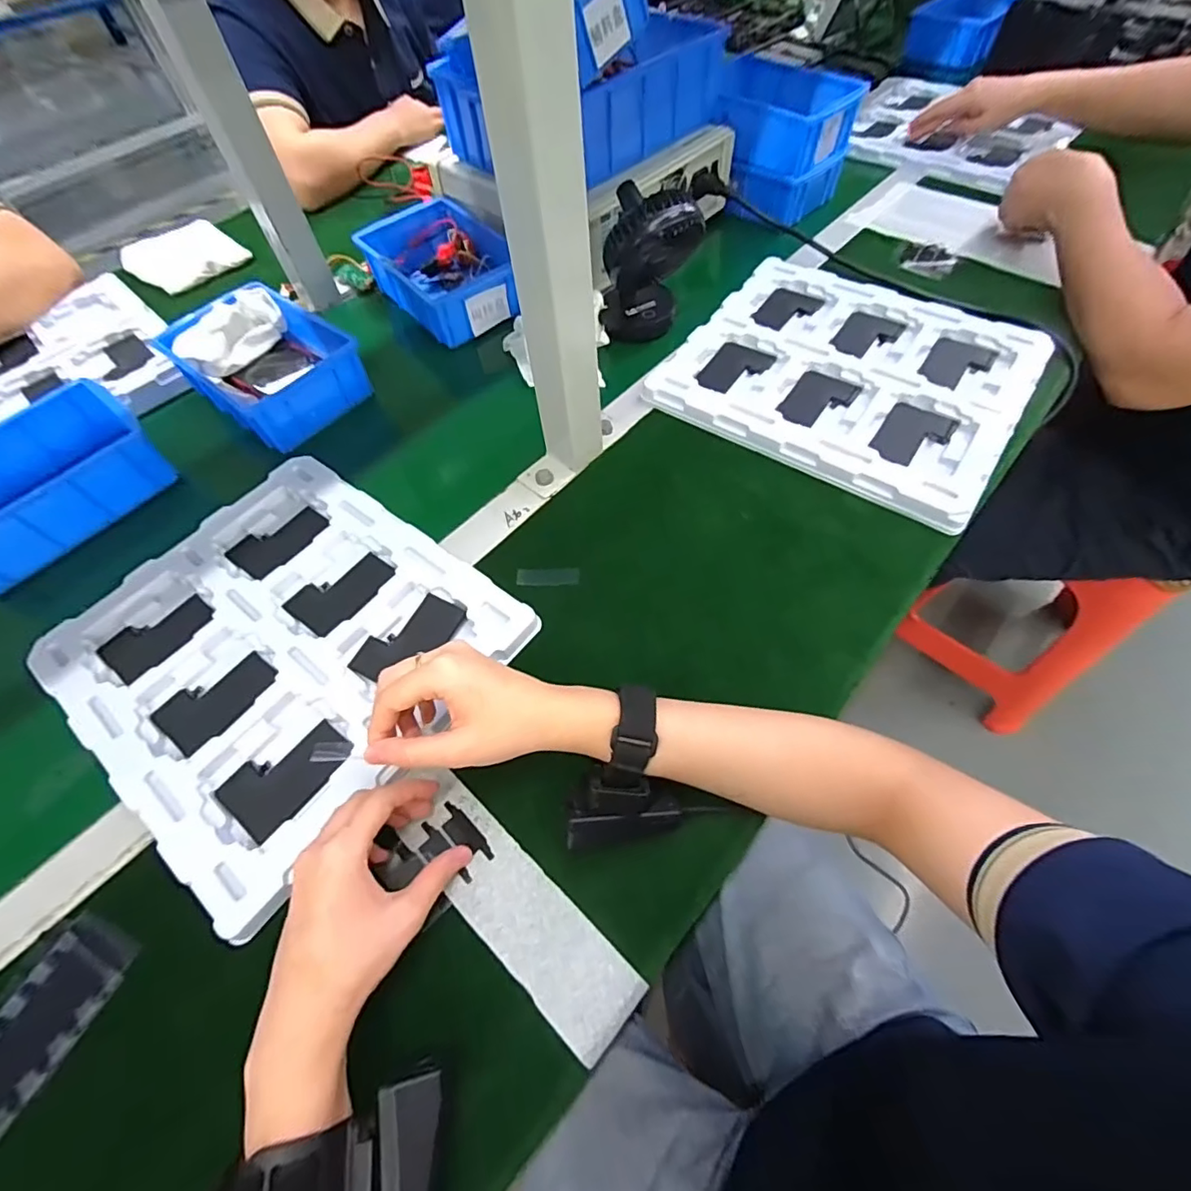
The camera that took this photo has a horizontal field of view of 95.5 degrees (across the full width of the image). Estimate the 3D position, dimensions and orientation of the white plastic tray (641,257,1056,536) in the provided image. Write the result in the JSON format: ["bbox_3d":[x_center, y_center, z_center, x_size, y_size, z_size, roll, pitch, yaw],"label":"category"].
[{"bbox_3d":[0.250,-0.225,0.537,0.314,0.020,0.275,32,67,20],"label":"white plastic tray"}]

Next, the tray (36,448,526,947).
[{"bbox_3d":[-0.246,0.035,0.424,0.302,0.017,0.272,34,68,21],"label":"tray"}]

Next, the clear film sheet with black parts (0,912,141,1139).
[{"bbox_3d":[-0.325,0.245,0.316,0.057,0.005,0.099,19,63,14],"label":"clear film sheet with black parts"}]

